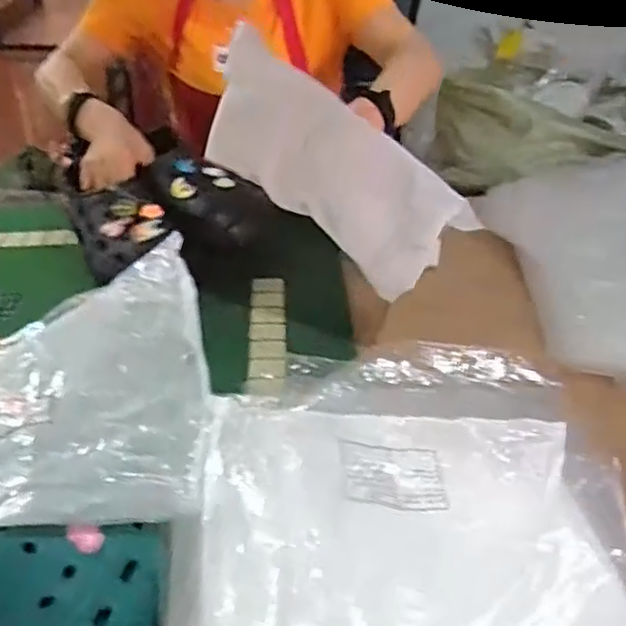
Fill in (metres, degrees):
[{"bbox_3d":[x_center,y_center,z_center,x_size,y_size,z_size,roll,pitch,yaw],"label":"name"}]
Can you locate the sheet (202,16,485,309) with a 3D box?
[{"bbox_3d":[0.015,-0.145,0.687,0.286,0.150,0.020,42,43,3],"label":"sheet"}]

